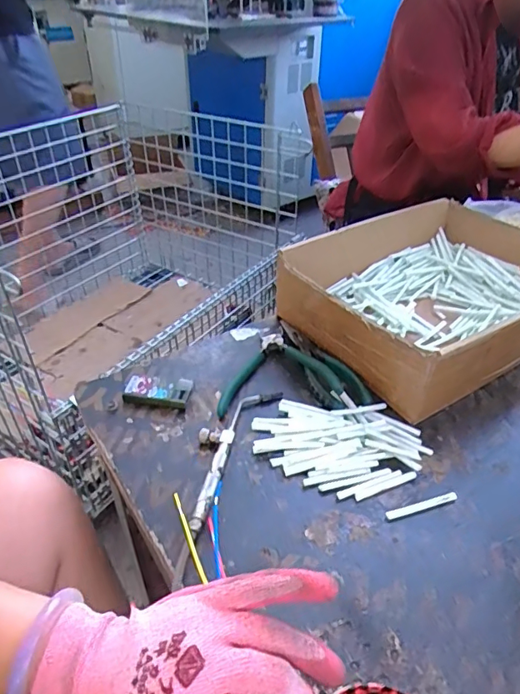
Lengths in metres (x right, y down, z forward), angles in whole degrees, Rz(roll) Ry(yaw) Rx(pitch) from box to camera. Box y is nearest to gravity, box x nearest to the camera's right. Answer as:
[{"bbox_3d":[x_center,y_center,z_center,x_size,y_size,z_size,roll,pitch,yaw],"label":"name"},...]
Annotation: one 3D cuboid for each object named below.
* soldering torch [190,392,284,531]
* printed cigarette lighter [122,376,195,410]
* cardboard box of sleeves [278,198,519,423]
[{"bbox_3d":[-0.035,0.090,0.462,0.045,0.013,0.173,16,40,18],"label":"soldering torch"},{"bbox_3d":[-0.106,0.046,0.517,0.067,0.013,0.036,4,38,4],"label":"printed cigarette lighter"},{"bbox_3d":[0.219,-0.066,0.608,0.341,0.092,0.241,-22,43,-26],"label":"cardboard box of sleeves"}]

